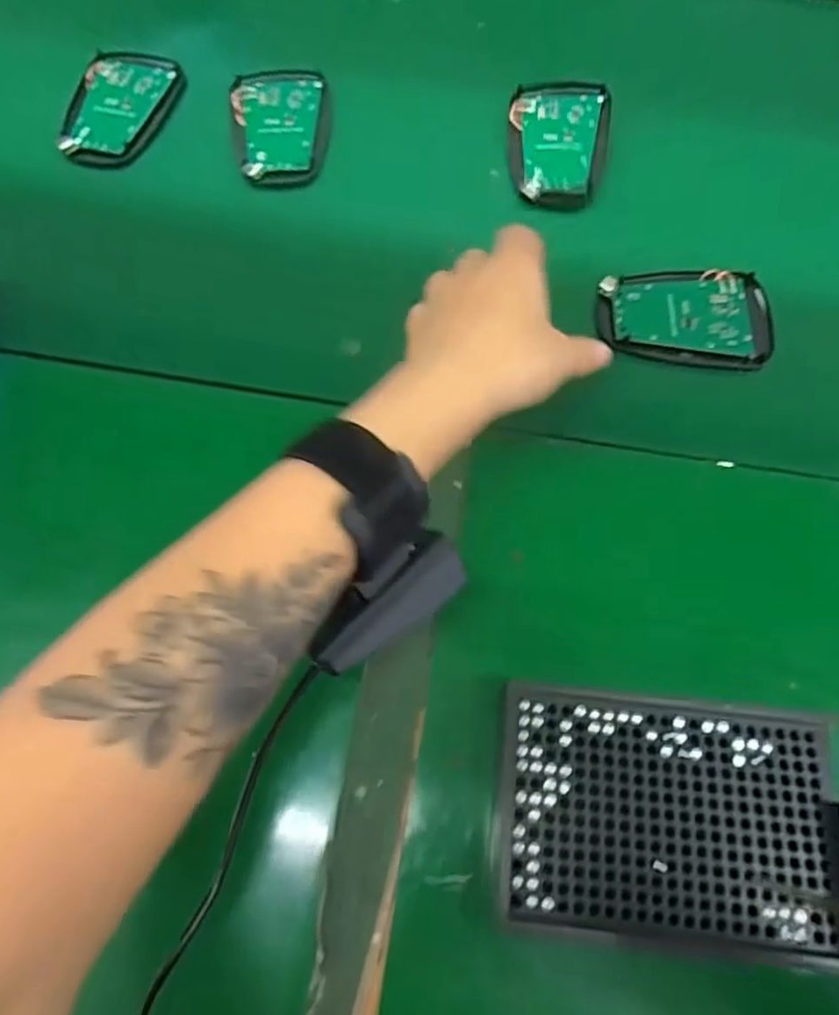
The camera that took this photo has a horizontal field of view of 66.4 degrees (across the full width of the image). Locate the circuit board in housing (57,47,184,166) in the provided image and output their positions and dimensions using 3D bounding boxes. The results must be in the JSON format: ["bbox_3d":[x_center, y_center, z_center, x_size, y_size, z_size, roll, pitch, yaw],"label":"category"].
[{"bbox_3d":[-0.199,-0.268,0.428,0.065,0.010,0.097,10,69,3],"label":"circuit board in housing"}]

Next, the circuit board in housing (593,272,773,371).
[{"bbox_3d":[0.153,-0.111,0.372,0.096,0.011,0.060,7,69,2],"label":"circuit board in housing"}]

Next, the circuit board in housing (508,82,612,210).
[{"bbox_3d":[0.090,-0.234,0.414,0.063,0.017,0.092,5,69,1],"label":"circuit board in housing"}]

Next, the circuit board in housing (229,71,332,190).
[{"bbox_3d":[-0.090,-0.251,0.423,0.062,0.015,0.093,-6,69,-3],"label":"circuit board in housing"}]

